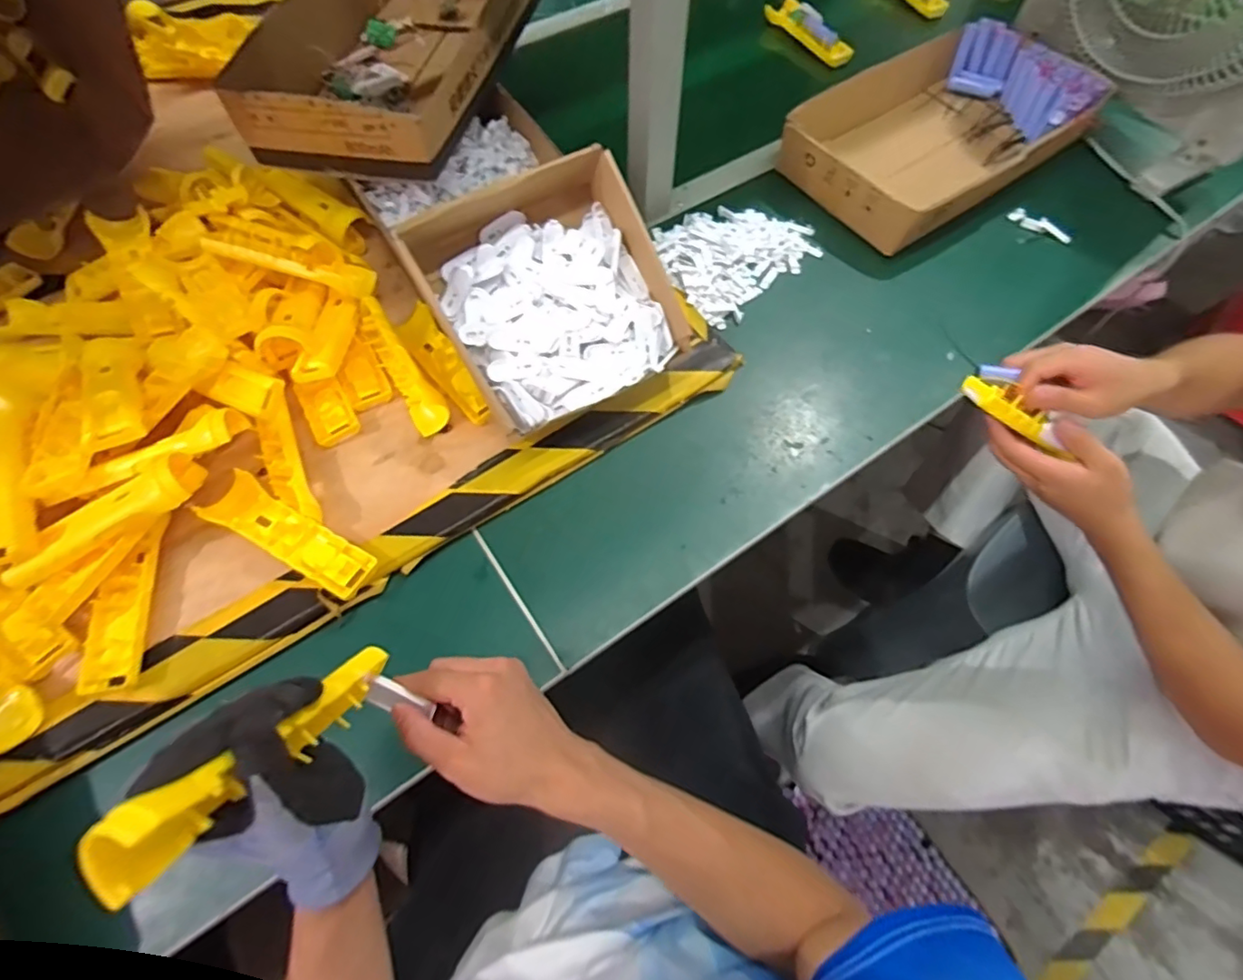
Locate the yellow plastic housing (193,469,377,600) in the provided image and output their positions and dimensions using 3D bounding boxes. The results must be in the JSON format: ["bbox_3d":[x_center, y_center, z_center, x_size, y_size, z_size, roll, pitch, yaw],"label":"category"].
[{"bbox_3d":[-0.295,0.043,0.522,0.155,0.045,0.048,26,66,11],"label":"yellow plastic housing"}]

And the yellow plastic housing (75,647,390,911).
[{"bbox_3d":[-0.196,0.144,0.321,0.020,0.052,0.166,29,23,12],"label":"yellow plastic housing"}]

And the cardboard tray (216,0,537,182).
[{"bbox_3d":[-0.247,-0.518,0.665,0.215,0.081,0.414,13,64,5],"label":"cardboard tray"}]

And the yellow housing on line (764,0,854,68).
[{"bbox_3d":[0.295,-0.723,0.910,0.042,0.037,0.164,-37,70,-17],"label":"yellow housing on line"}]

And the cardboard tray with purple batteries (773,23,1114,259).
[{"bbox_3d":[0.417,-0.475,0.765,0.401,0.080,0.251,-38,71,-18],"label":"cardboard tray with purple batteries"}]

